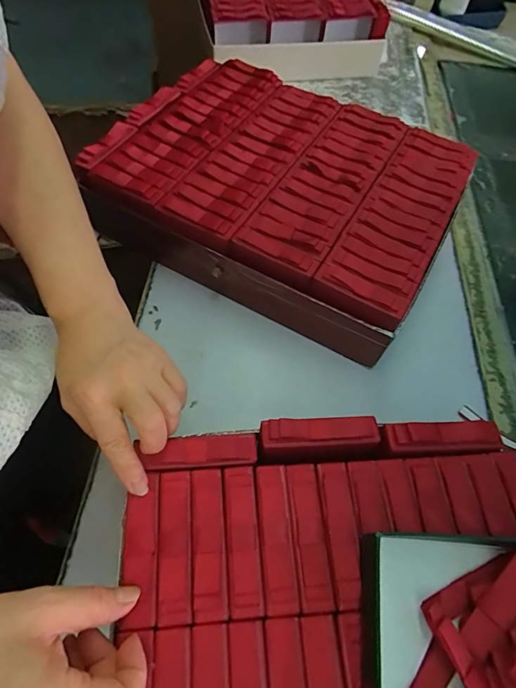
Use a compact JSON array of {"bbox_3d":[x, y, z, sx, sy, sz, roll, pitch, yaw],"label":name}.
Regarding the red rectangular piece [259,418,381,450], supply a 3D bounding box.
[{"bbox_3d":[0.047,0.067,0.295,0.088,0.006,0.022,-2,62,-2],"label":"red rectangular piece"}]

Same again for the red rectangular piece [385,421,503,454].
[{"bbox_3d":[0.140,0.069,0.295,0.088,0.008,0.021,-2,62,-3],"label":"red rectangular piece"}]

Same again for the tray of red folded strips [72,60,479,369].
[{"bbox_3d":[0.026,-0.186,0.493,0.387,0.108,0.300,25,62,10],"label":"tray of red folded strips"}]

